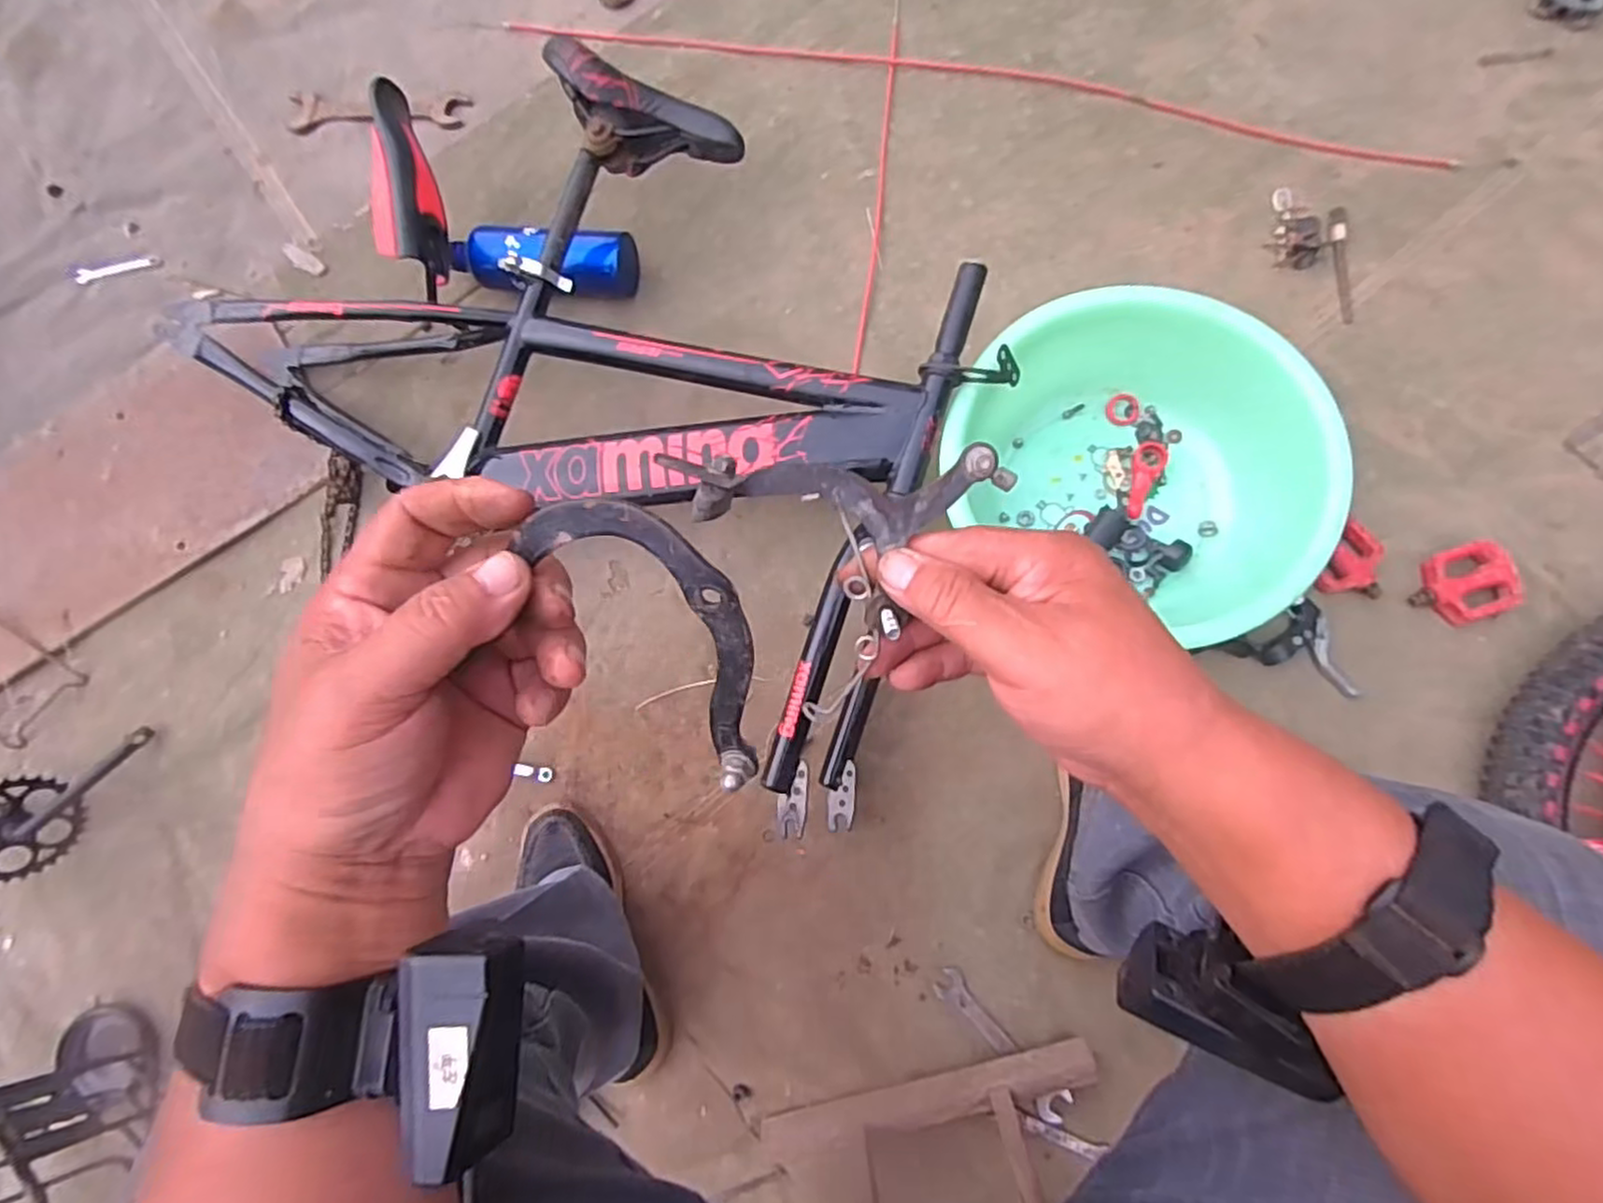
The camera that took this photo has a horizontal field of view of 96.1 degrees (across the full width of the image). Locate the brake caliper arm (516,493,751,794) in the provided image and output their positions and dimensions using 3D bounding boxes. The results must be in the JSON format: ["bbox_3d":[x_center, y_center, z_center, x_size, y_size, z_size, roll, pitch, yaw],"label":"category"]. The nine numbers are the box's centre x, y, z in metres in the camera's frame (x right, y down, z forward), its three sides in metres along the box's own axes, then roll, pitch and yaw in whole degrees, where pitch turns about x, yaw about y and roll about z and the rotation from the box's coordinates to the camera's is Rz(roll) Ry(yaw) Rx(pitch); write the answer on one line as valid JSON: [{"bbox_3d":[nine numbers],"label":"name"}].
[{"bbox_3d":[-0.052,0.016,0.250,0.068,0.018,0.115,-11,117,20],"label":"brake caliper arm"}]

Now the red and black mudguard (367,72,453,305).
[{"bbox_3d":[-0.437,-0.455,0.801,0.065,0.057,0.258,-14,78,1],"label":"red and black mudguard"}]

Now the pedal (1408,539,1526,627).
[{"bbox_3d":[0.698,-0.016,0.759,0.103,0.029,0.078,-28,80,-2],"label":"pedal"}]

